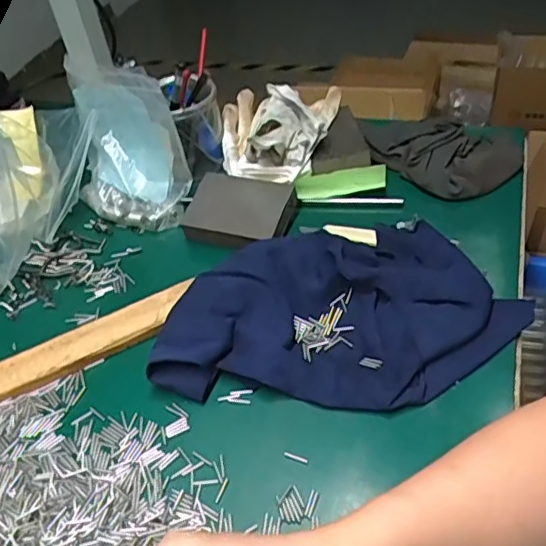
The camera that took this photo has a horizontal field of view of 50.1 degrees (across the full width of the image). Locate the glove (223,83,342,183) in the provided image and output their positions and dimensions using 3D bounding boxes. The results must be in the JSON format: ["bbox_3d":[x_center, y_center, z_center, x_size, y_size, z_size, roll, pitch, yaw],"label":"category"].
[{"bbox_3d":[0.007,-0.169,0.647,0.129,0.050,0.143,-1,45,5],"label":"glove"}]

